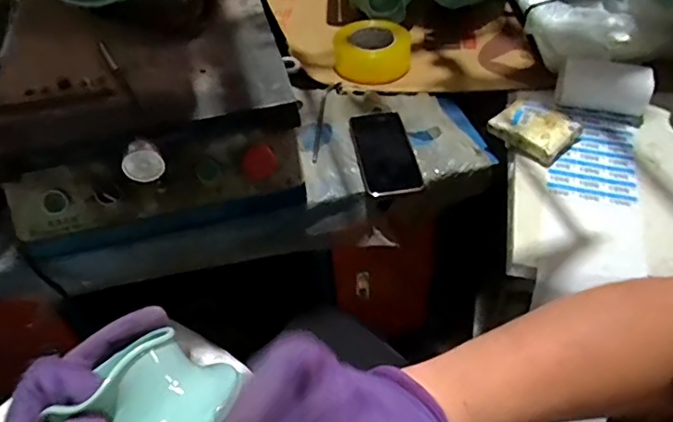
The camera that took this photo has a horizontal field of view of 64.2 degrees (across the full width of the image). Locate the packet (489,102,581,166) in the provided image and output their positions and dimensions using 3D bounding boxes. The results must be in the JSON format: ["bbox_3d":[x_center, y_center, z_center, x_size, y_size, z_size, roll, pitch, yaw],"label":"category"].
[{"bbox_3d":[0.275,-0.114,0.746,0.104,0.033,0.085,34,57,29],"label":"packet"}]

